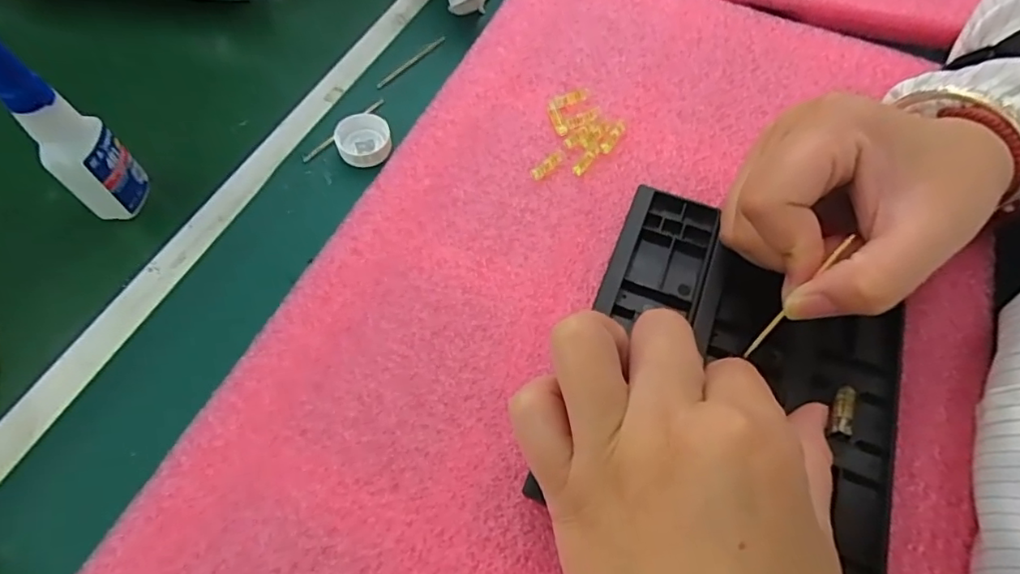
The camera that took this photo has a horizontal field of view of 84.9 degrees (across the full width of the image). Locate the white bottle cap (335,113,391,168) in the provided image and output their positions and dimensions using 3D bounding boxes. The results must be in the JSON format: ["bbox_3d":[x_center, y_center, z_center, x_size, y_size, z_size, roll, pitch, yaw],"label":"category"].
[{"bbox_3d":[-0.084,-0.085,0.320,0.031,0.011,0.031,-12,61,-6],"label":"white bottle cap"}]

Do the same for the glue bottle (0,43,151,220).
[{"bbox_3d":[-0.219,-0.078,0.269,0.023,0.104,0.028,-9,61,-4],"label":"glue bottle"}]

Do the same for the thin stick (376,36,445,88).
[{"bbox_3d":[-0.063,-0.146,0.358,0.004,0.004,0.060,36,67,19],"label":"thin stick"}]

